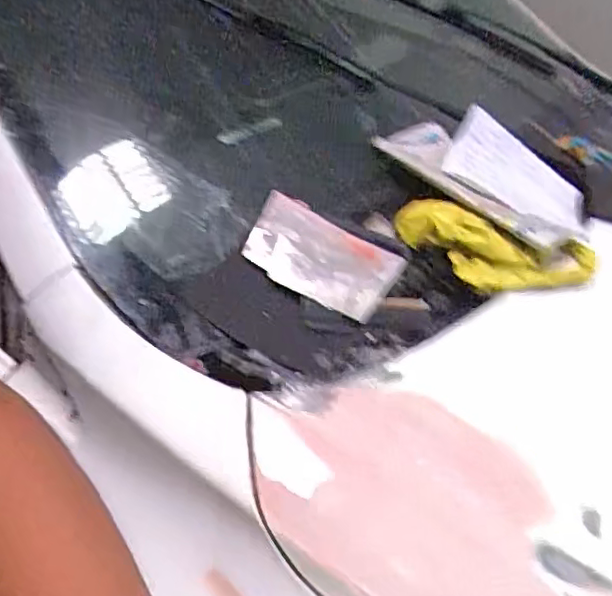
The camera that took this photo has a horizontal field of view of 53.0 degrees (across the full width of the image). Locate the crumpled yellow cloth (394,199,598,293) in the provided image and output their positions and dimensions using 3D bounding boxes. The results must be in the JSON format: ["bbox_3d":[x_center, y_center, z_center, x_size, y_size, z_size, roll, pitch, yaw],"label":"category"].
[{"bbox_3d":[0.232,-0.061,0.758,0.243,0.059,0.105,17,40,16],"label":"crumpled yellow cloth"}]

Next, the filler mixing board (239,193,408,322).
[{"bbox_3d":[0.018,-0.048,0.704,0.169,0.012,0.103,30,65,4],"label":"filler mixing board"}]

